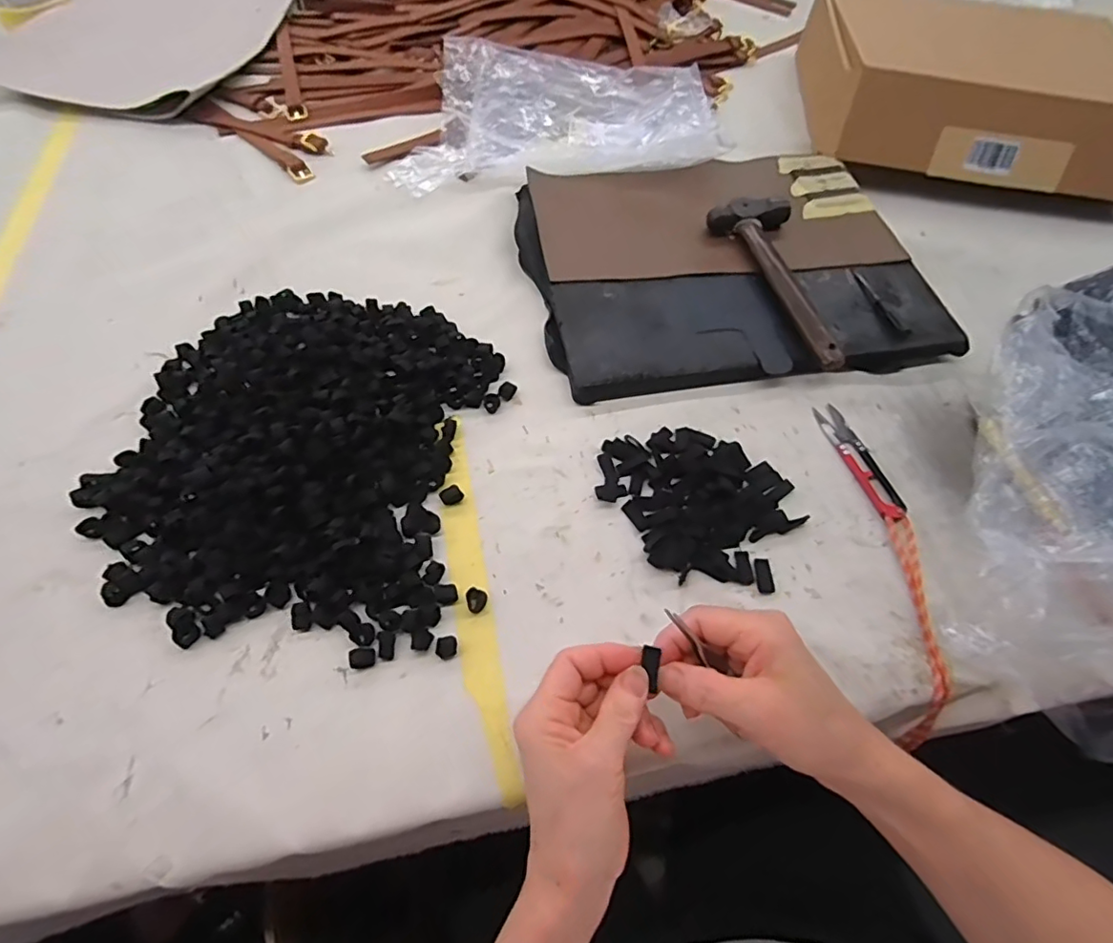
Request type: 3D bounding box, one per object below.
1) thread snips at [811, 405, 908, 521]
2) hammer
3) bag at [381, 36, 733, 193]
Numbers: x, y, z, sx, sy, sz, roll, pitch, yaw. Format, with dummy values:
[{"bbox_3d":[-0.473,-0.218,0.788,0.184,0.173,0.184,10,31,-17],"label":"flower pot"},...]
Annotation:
[{"bbox_3d":[0.236,-0.010,0.427,0.026,0.010,0.105,-13,63,-11],"label":"thread snips"},{"bbox_3d":[0.213,-0.173,0.490,0.074,0.027,0.191,-18,64,-14],"label":"hammer"},{"bbox_3d":[-0.004,-0.381,0.597,0.352,0.048,0.201,-2,61,-5],"label":"bag"}]

